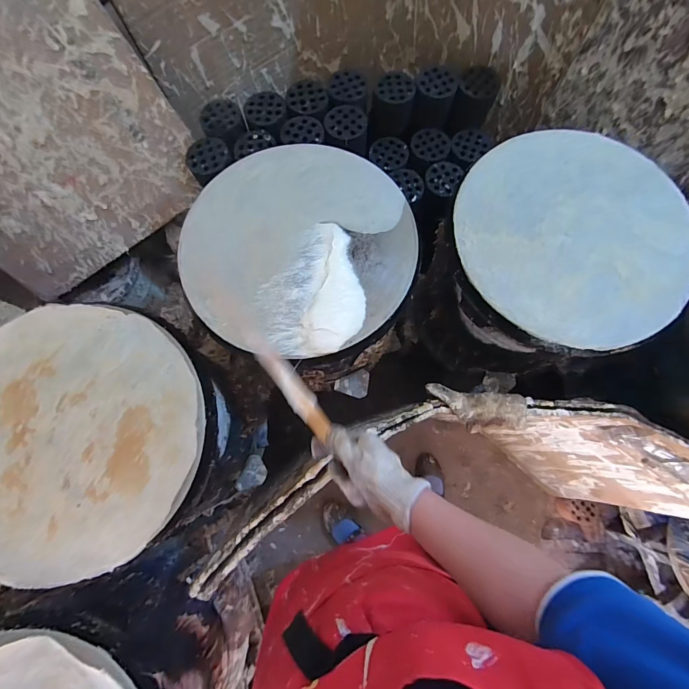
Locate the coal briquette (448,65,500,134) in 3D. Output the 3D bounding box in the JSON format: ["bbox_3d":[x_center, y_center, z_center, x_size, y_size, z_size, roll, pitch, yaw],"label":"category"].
[{"bbox_3d":[0.305,-0.605,0.902,0.104,0.094,0.097,-12,76,-3],"label":"coal briquette"}]

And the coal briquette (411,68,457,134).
[{"bbox_3d":[0.216,-0.594,0.896,0.102,0.089,0.116,0,76,0],"label":"coal briquette"}]

